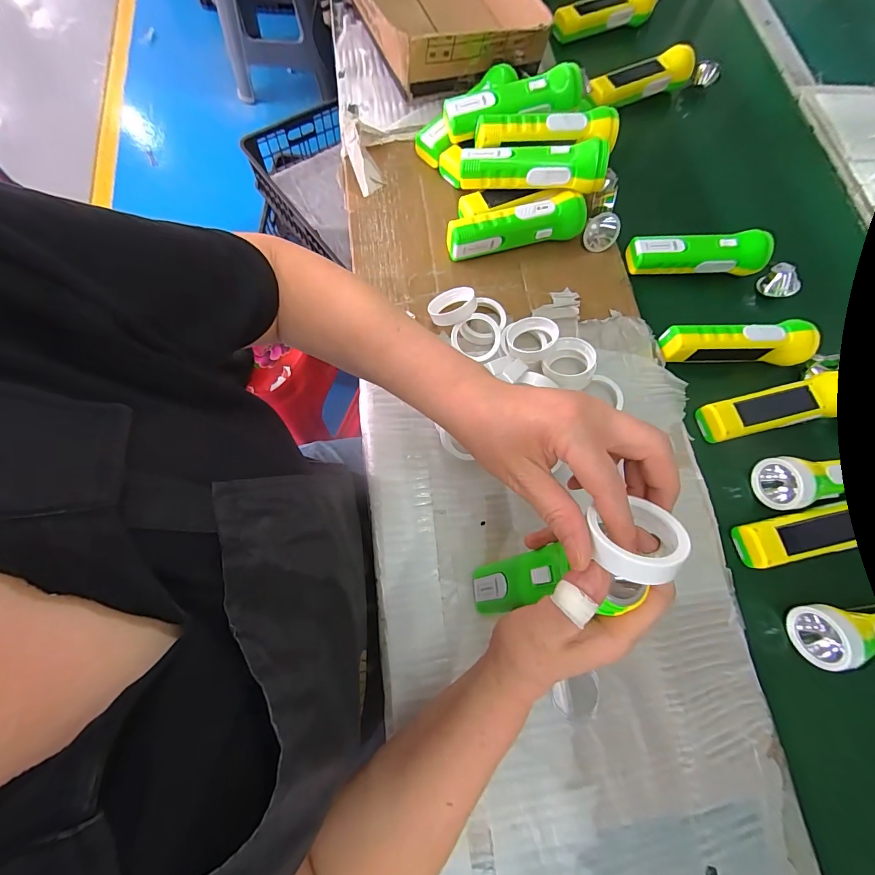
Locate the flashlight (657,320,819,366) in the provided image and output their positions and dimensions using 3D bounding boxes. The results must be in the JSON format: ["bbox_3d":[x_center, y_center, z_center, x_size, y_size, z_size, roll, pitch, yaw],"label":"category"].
[{"bbox_3d":[0.326,-0.105,0.426,0.144,0.048,0.034,4,74,0],"label":"flashlight"}]

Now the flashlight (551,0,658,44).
[{"bbox_3d":[0.248,-0.640,0.578,0.159,0.043,0.036,-13,74,-9],"label":"flashlight"}]

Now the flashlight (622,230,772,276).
[{"bbox_3d":[0.307,-0.220,0.460,0.152,0.042,0.035,3,74,0],"label":"flashlight"}]

